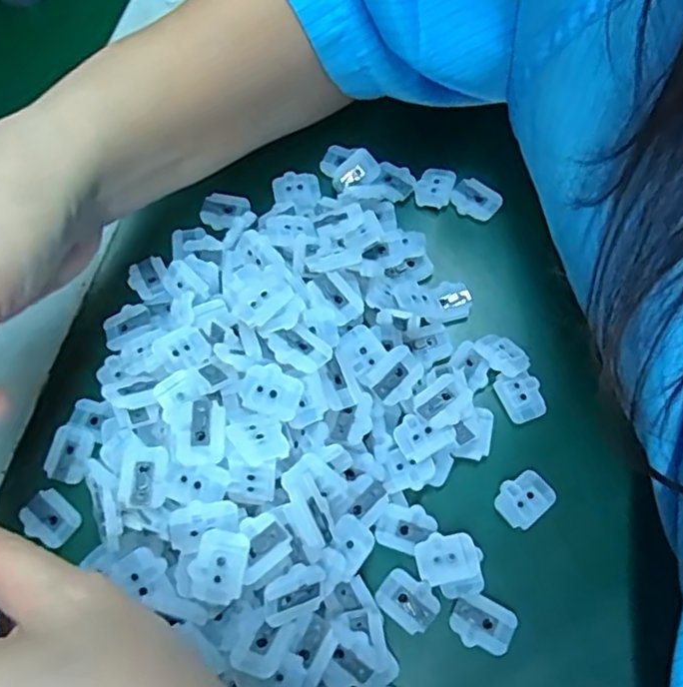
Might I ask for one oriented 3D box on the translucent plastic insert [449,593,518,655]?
[{"bbox_3d":[0.050,0.100,0.225,0.022,0.005,0.017,20,70,10],"label":"translucent plastic insert"}]

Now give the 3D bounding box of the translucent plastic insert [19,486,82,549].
[{"bbox_3d":[-0.113,0.067,0.242,0.021,0.004,0.018,39,74,16],"label":"translucent plastic insert"}]

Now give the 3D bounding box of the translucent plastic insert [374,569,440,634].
[{"bbox_3d":[0.024,0.092,0.226,0.021,0.004,0.016,36,74,15],"label":"translucent plastic insert"}]

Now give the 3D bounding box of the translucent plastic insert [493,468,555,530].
[{"bbox_3d":[0.070,0.059,0.241,0.022,0.004,0.017,-37,71,-12],"label":"translucent plastic insert"}]

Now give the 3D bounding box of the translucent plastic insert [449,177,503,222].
[{"bbox_3d":[0.062,-0.067,0.292,0.021,0.005,0.017,39,74,16],"label":"translucent plastic insert"}]

